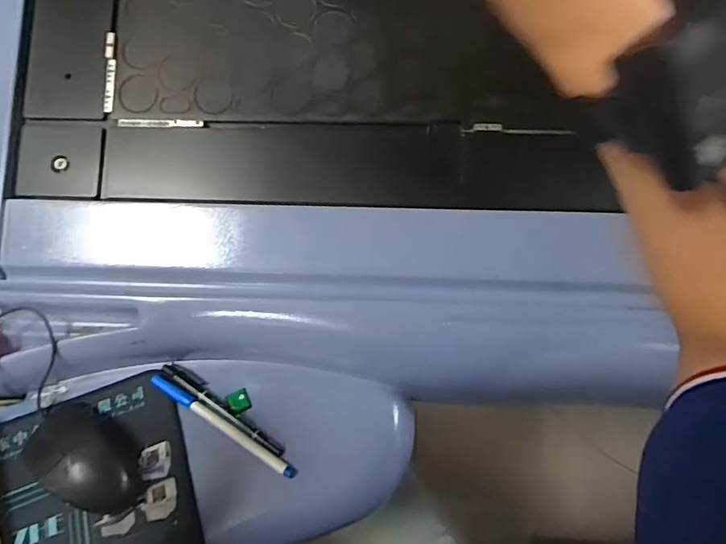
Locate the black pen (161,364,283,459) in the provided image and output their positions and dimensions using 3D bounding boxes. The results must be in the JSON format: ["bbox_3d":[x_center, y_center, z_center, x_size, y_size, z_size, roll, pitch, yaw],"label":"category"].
[{"bbox_3d":[-0.130,0.125,0.445,0.141,0.014,0.015,31,67,16],"label":"black pen"}]

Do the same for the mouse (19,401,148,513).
[{"bbox_3d":[-0.246,0.159,0.416,0.123,0.036,0.061,30,66,15],"label":"mouse"}]

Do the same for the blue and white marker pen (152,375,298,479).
[{"bbox_3d":[-0.127,0.139,0.435,0.158,0.010,0.013,29,66,15],"label":"blue and white marker pen"}]

